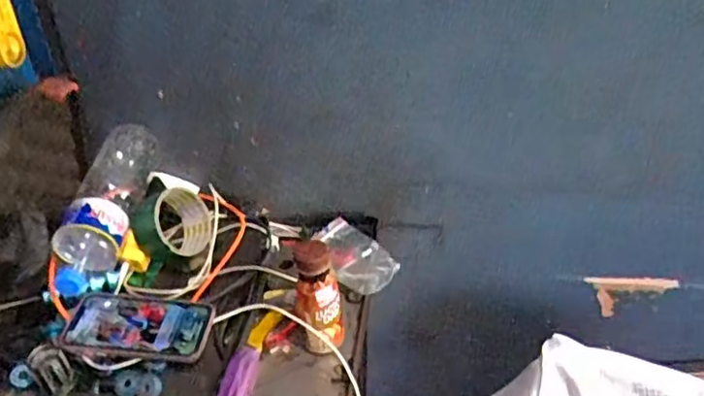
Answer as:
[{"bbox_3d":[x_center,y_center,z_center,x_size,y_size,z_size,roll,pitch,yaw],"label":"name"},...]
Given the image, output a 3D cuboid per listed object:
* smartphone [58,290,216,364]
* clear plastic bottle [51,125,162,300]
[{"bbox_3d":[-0.237,0.138,0.685,0.161,0.014,0.087,5,38,3],"label":"smartphone"},{"bbox_3d":[-0.314,0.014,0.791,0.085,0.080,0.269,-3,35,-3],"label":"clear plastic bottle"}]

